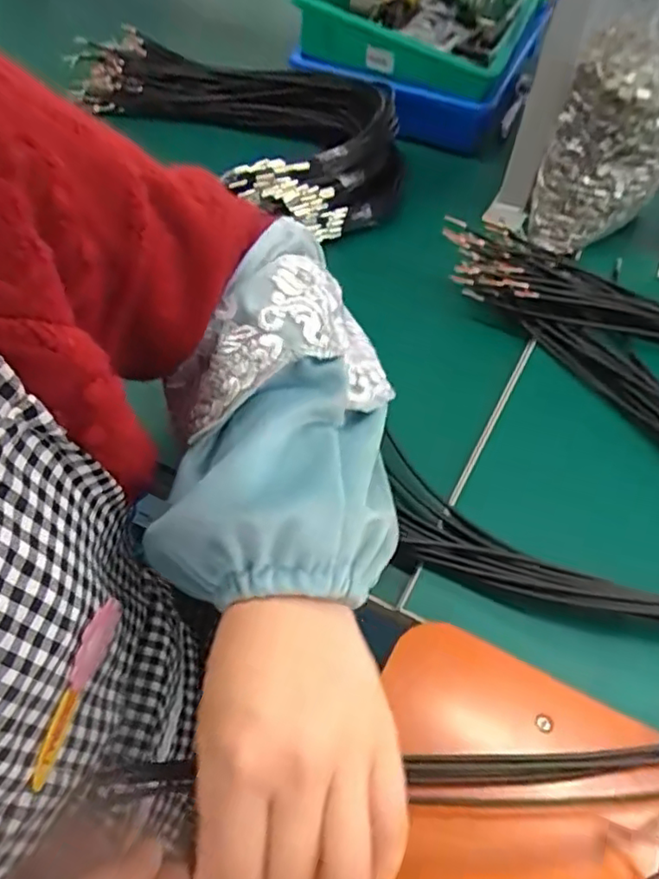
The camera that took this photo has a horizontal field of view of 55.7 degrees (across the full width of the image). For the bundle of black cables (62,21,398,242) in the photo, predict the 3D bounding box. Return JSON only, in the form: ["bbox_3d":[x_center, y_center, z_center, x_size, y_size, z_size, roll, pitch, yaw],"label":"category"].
[{"bbox_3d":[-0.100,-0.354,0.689,0.412,0.077,0.193,36,58,22],"label":"bundle of black cables"}]

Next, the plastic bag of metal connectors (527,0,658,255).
[{"bbox_3d":[0.274,-0.312,0.545,0.114,0.250,0.129,23,54,13],"label":"plastic bag of metal connectors"}]

